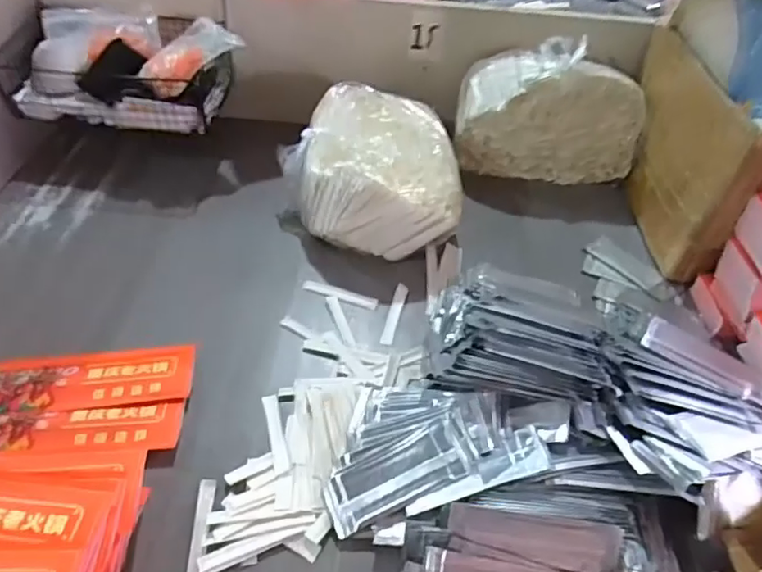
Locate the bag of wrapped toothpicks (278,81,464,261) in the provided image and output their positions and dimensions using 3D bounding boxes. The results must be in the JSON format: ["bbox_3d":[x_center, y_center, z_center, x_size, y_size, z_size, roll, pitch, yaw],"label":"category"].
[{"bbox_3d":[-0.015,-0.155,0.755,0.215,0.124,0.247,0,46,-3],"label":"bag of wrapped toothpicks"}]

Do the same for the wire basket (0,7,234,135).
[{"bbox_3d":[-0.349,-0.302,0.794,0.293,0.108,0.147,2,46,-2],"label":"wire basket"}]

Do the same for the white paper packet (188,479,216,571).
[{"bbox_3d":[-0.148,0.203,0.475,0.013,0.004,0.093,-1,46,-4],"label":"white paper packet"}]

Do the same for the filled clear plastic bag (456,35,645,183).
[{"bbox_3d":[0.239,-0.250,0.836,0.251,0.167,0.087,4,46,1],"label":"filled clear plastic bag"}]

